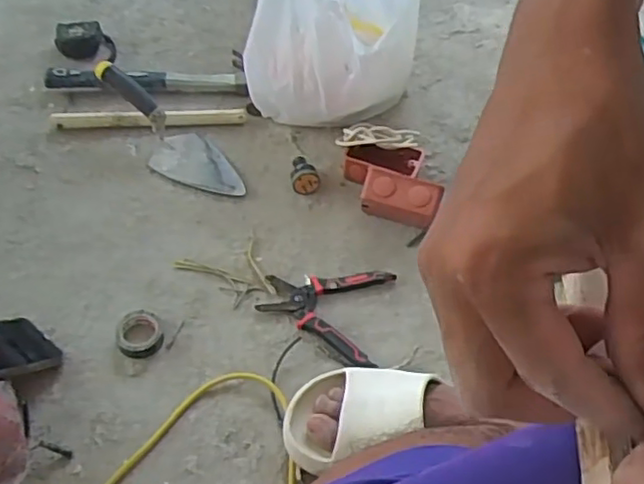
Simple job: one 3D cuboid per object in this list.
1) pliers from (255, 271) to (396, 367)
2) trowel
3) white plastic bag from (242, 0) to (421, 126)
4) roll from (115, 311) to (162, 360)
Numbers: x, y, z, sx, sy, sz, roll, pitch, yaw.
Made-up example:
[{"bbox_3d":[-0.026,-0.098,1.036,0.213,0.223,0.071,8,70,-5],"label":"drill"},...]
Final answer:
[{"bbox_3d":[0.001,0.076,0.784,0.149,0.013,0.132,14,54,6],"label":"pliers"},{"bbox_3d":[-0.212,-0.160,0.904,0.260,0.097,0.088,34,58,20],"label":"trowel"},{"bbox_3d":[0.019,-0.314,0.905,0.219,0.293,0.177,15,54,7],"label":"white plastic bag"},{"bbox_3d":[-0.210,0.103,0.742,0.049,0.022,0.059,-11,55,-12],"label":"roll"}]

